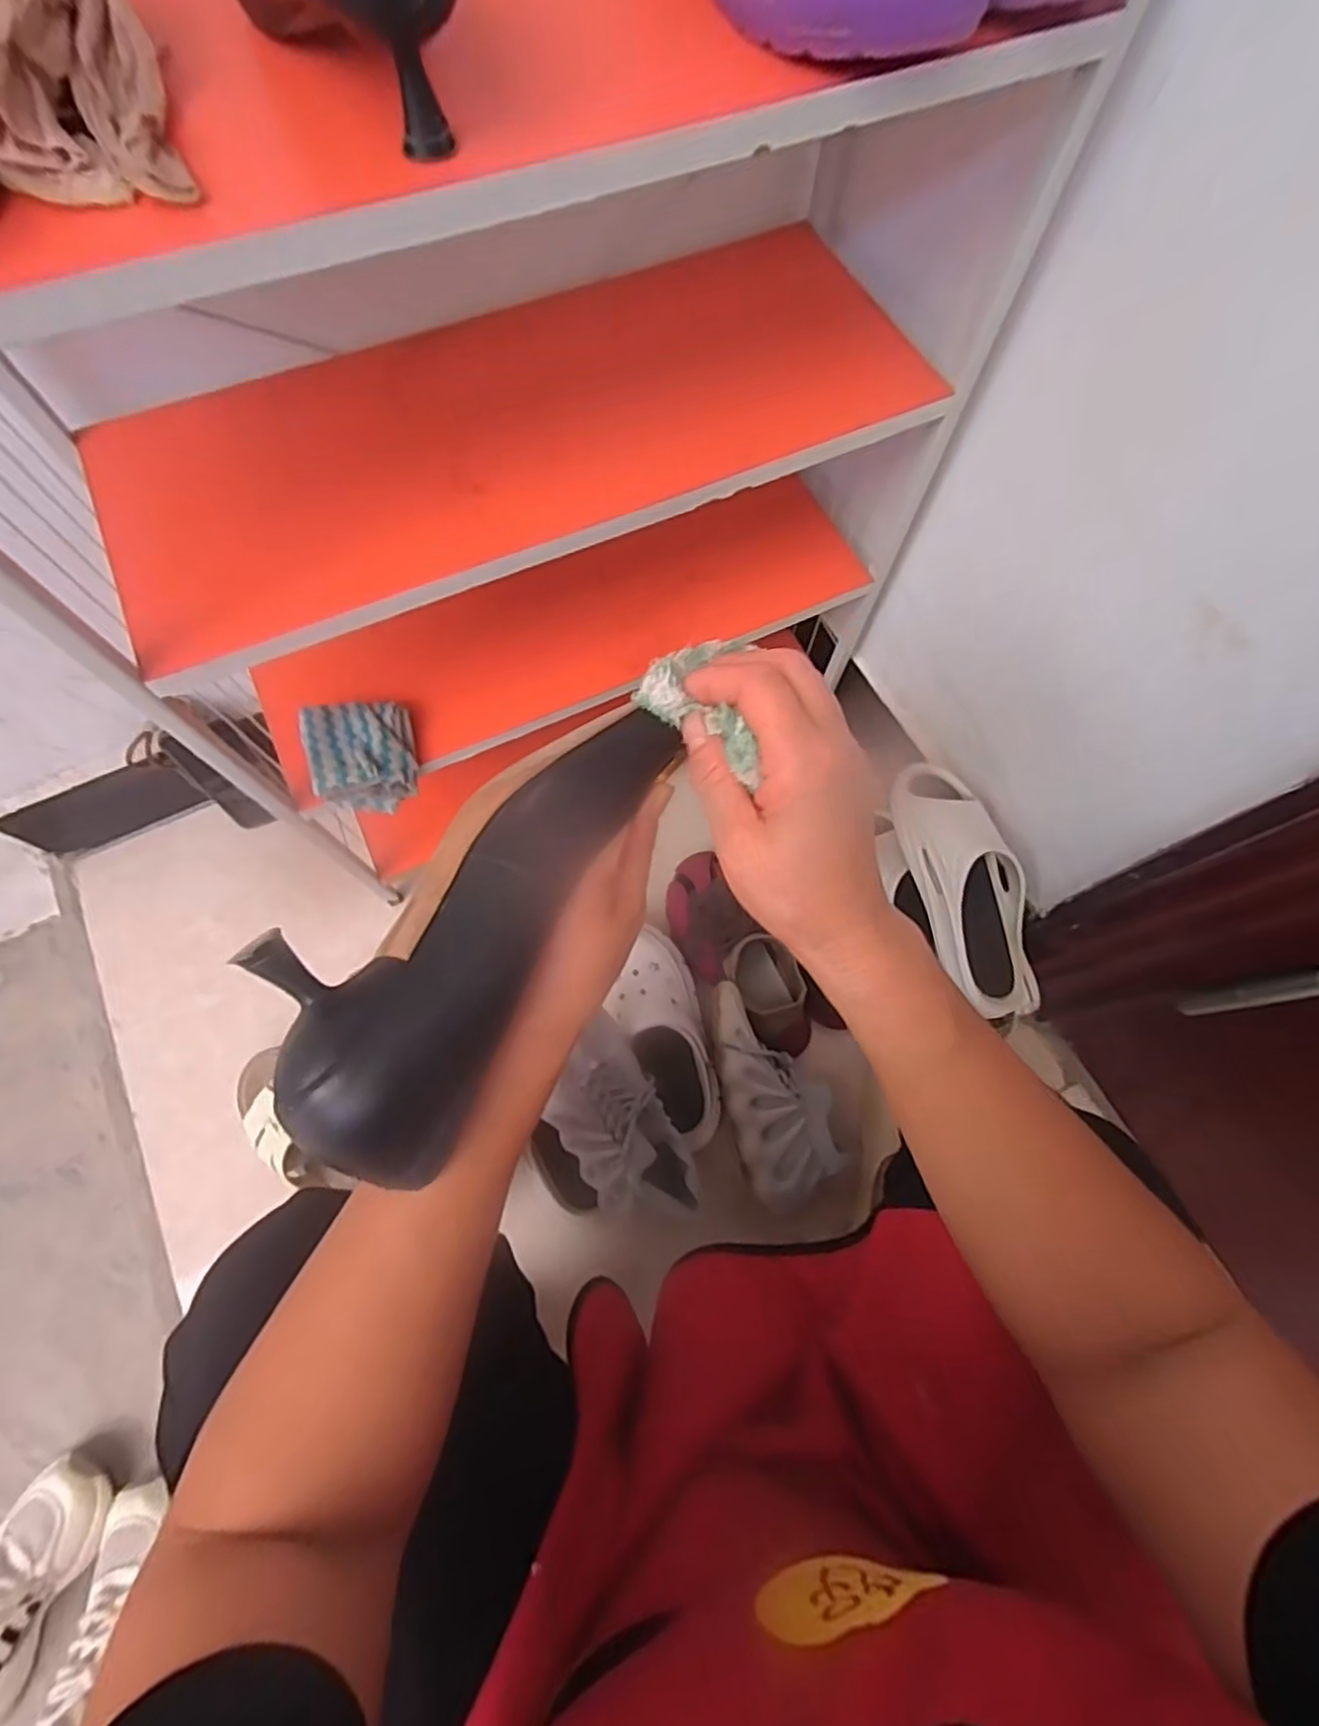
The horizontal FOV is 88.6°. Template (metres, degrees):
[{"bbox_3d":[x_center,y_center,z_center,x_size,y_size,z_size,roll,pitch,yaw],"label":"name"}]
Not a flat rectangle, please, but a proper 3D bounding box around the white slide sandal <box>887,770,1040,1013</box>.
[{"bbox_3d":[0.324,0.020,0.702,0.114,0.094,0.268,-12,71,-5],"label":"white slide sandal"}]

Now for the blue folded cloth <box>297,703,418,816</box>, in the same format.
[{"bbox_3d":[-0.266,-0.096,0.607,0.092,0.039,0.093,-12,71,-5],"label":"blue folded cloth"}]

